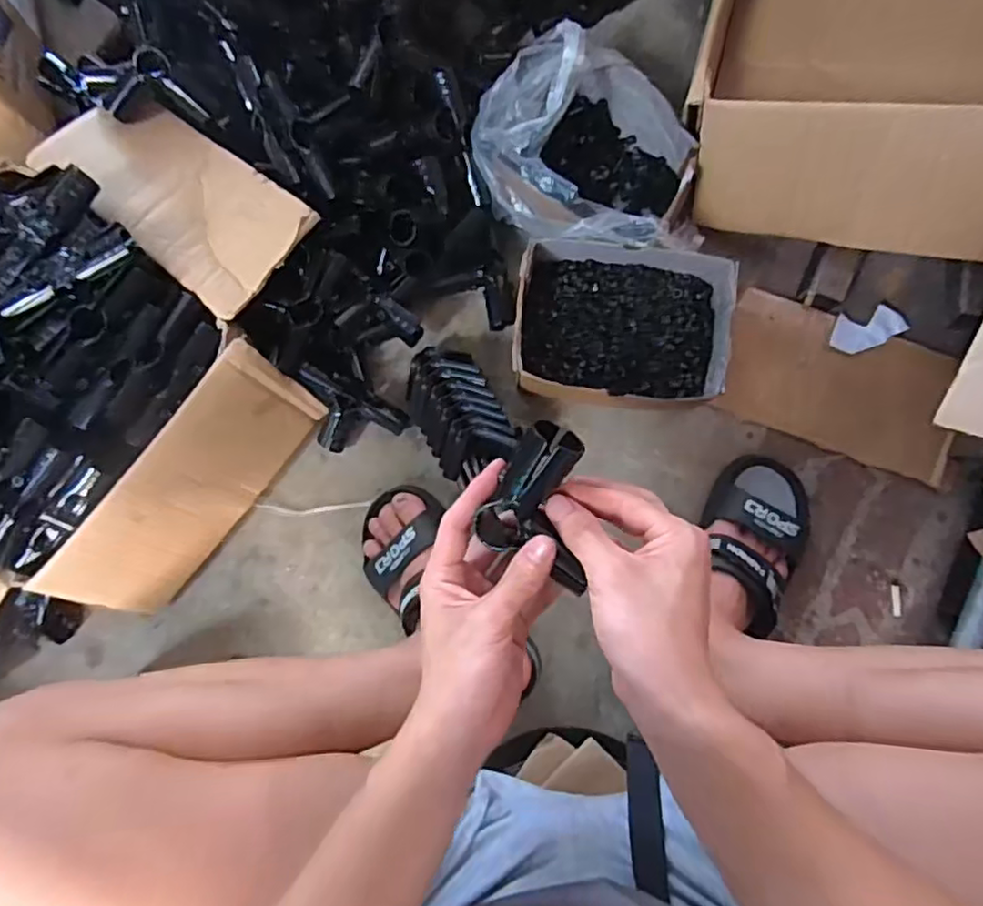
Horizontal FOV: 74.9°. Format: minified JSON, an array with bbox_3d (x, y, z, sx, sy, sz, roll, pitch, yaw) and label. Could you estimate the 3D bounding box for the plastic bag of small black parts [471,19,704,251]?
[{"bbox_3d":[0.105,-0.310,0.666,0.237,0.129,0.204,6,85,3],"label":"plastic bag of small black parts"}]

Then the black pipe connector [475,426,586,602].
[{"bbox_3d":[0.038,0.031,0.381,0.070,0.027,0.081,28,87,4],"label":"black pipe connector"}]

